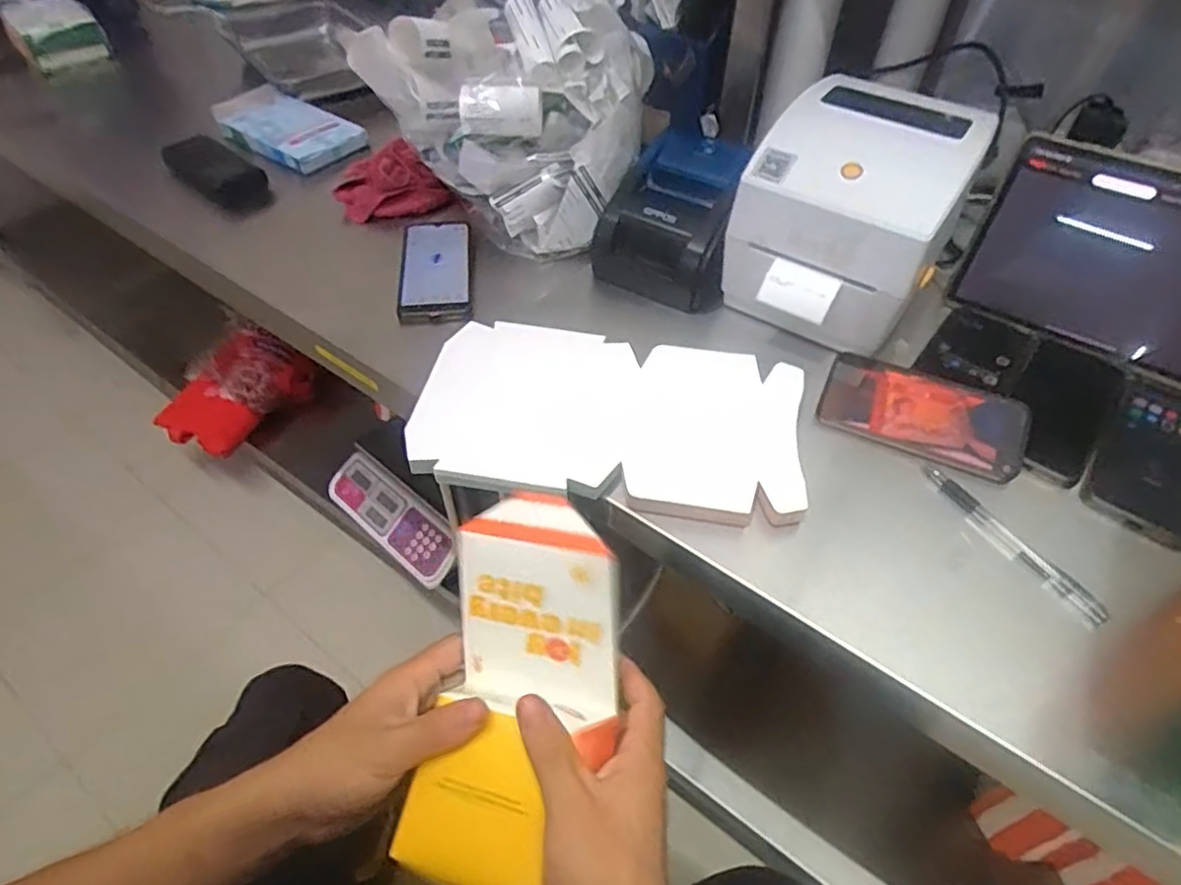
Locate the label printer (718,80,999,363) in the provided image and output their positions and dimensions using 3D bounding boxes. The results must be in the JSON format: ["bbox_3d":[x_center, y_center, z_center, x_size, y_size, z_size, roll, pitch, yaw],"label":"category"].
[{"bbox_3d":[0.242,-0.217,0.632,0.170,0.147,0.216,26,54,20],"label":"label printer"}]

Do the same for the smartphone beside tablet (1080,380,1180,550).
[{"bbox_3d":[0.477,0.013,0.563,0.077,0.016,0.171,34,57,25],"label":"smartphone beside tablet"}]

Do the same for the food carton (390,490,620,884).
[{"bbox_3d":[-0.043,0.147,0.405,0.110,0.063,0.222,10,76,8],"label":"food carton"}]

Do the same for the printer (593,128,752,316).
[{"bbox_3d":[0.092,-0.233,0.697,0.139,0.105,0.142,23,53,18],"label":"printer"}]

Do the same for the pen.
[{"bbox_3d":[0.320,0.075,0.512,0.016,0.015,0.155,-23,53,-19],"label":"pen"}]

